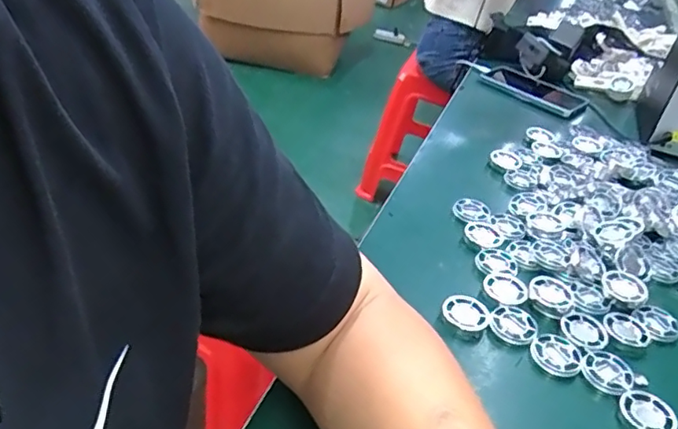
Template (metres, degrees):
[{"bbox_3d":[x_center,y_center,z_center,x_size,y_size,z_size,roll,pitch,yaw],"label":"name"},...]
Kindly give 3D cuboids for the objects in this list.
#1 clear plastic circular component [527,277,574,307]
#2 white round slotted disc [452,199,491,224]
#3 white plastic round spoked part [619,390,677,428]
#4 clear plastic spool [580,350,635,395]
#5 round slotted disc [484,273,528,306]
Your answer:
[{"bbox_3d":[0.189,0.069,0.505,0.036,0.008,0.044,33,41,26],"label":"clear plastic circular component"},{"bbox_3d":[0.142,-0.004,0.607,0.039,0.009,0.031,17,36,7],"label":"white round slotted disc"},{"bbox_3d":[0.230,0.150,0.422,0.033,0.013,0.039,-19,46,-36],"label":"white plastic round spoked part"},{"bbox_3d":[0.213,0.127,0.449,0.035,0.011,0.036,8,36,-6],"label":"clear plastic spool"},{"bbox_3d":[0.148,0.065,0.503,0.033,0.005,0.039,-2,38,-18],"label":"round slotted disc"}]

